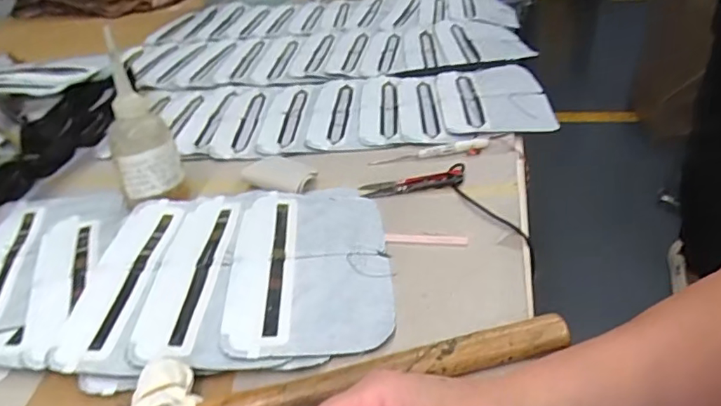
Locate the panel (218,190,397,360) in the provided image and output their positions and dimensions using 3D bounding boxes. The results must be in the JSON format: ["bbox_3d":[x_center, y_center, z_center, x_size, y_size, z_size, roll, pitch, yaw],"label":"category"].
[{"bbox_3d":[-0.044,0.047,0.442,0.128,0.014,0.195,-7,34,-1],"label":"panel"}]

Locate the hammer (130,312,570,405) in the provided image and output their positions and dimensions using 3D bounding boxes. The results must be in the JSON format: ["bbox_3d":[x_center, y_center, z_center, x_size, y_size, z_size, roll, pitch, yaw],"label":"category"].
[{"bbox_3d":[-0.004,0.110,0.339,0.278,0.023,0.070,-12,35,-7],"label":"hammer"}]

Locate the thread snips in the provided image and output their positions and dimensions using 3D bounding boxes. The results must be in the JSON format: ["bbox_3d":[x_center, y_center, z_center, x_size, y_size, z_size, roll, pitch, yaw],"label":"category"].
[{"bbox_3d":[0.053,-0.022,0.530,0.107,0.007,0.032,-8,34,-2],"label":"thread snips"}]

